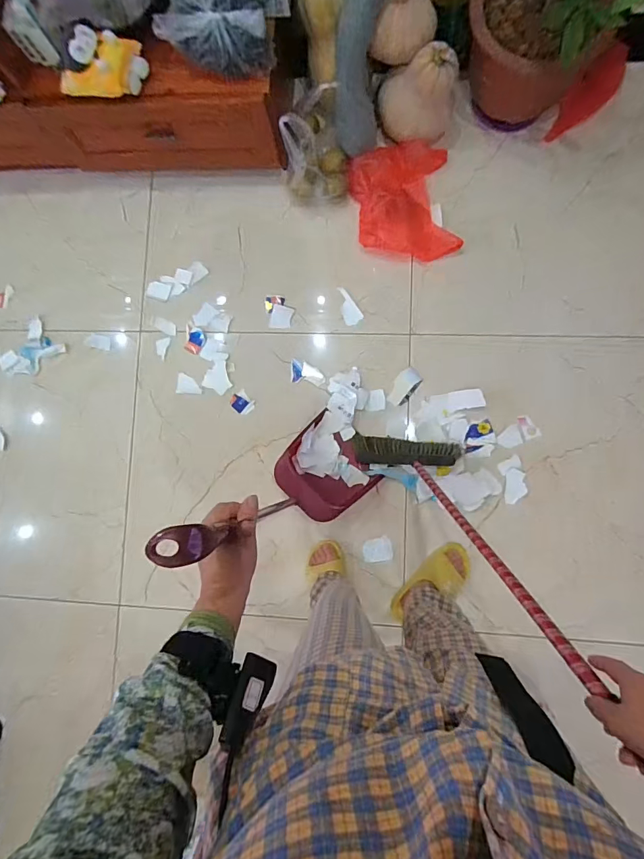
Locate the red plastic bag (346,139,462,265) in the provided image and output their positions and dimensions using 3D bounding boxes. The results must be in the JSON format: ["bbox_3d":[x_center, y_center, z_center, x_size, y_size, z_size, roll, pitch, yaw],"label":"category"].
[{"bbox_3d":[0.227,-0.626,1.169,0.263,0.068,0.309,-10,84,5],"label":"red plastic bag"}]

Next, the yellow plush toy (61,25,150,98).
[{"bbox_3d":[-0.510,-0.839,0.968,0.177,0.099,0.126,3,85,6],"label":"yellow plush toy"}]

